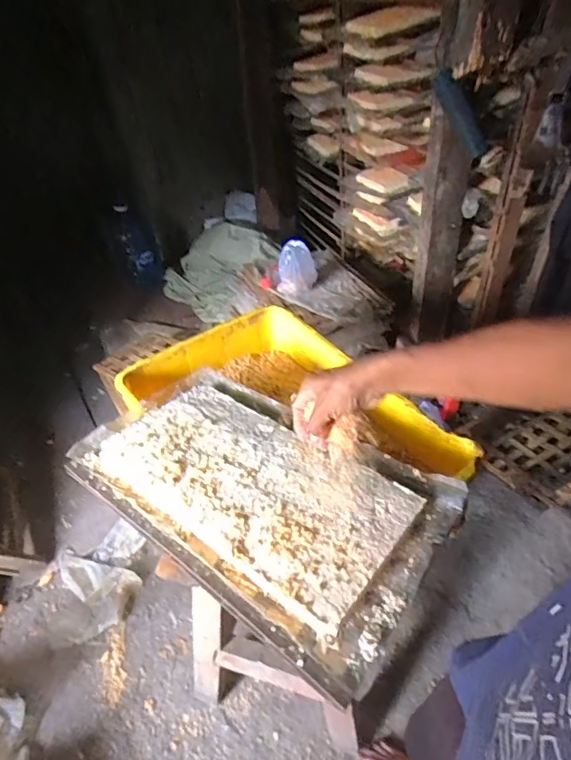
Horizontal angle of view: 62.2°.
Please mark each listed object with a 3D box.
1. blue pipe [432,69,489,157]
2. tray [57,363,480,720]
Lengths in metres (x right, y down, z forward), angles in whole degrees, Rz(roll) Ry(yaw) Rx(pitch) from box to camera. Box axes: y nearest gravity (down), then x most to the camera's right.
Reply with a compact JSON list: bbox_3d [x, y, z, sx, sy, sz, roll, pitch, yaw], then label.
[{"bbox_3d":[0.460,-0.690,1.238,0.056,0.290,0.048,-51,45,12],"label":"blue pipe"},{"bbox_3d":[-0.052,0.147,0.706,0.536,0.045,0.306,25,49,31],"label":"tray"}]

